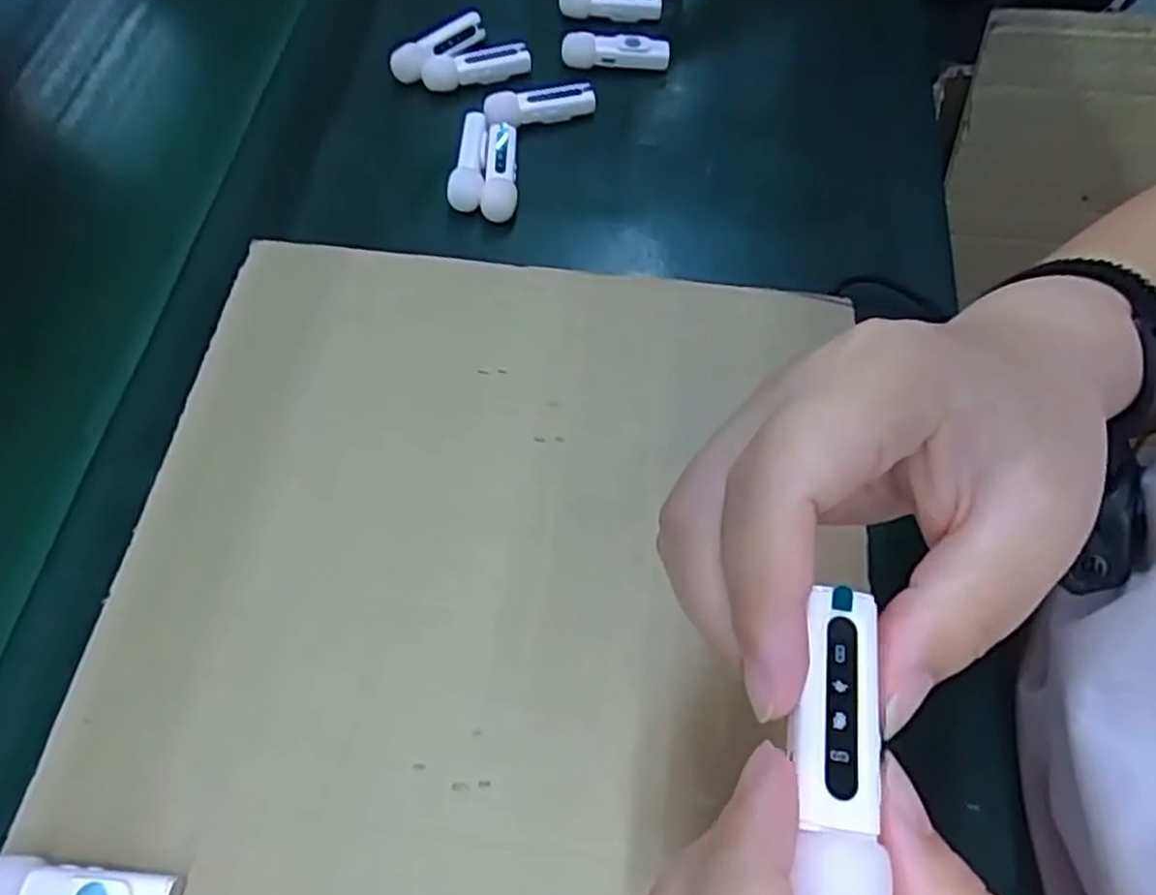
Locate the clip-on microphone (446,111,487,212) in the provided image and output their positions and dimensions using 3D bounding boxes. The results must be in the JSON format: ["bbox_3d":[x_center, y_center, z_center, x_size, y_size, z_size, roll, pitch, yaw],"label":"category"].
[{"bbox_3d":[-0.062,-0.161,0.423,0.019,0.019,0.063,-1,63,3],"label":"clip-on microphone"}]

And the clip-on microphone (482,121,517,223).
[{"bbox_3d":[-0.043,-0.155,0.423,0.019,0.018,0.064,-1,63,4],"label":"clip-on microphone"}]

